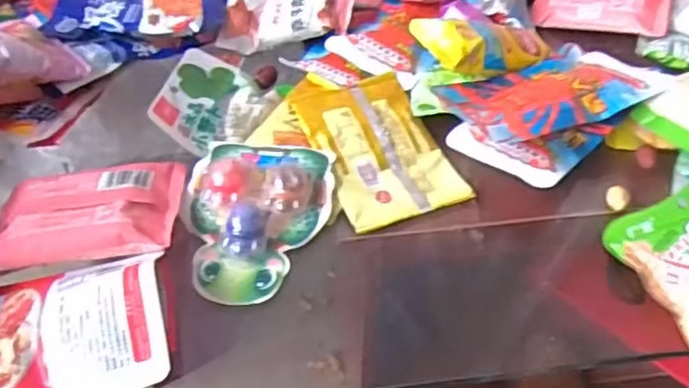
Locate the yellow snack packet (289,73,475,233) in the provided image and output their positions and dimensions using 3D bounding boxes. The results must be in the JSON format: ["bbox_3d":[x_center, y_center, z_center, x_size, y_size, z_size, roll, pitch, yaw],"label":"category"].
[{"bbox_3d":[0.026,-0.045,0.560,0.100,0.026,0.158,-17,48,-16],"label":"yellow snack packet"}]

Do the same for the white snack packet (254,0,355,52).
[{"bbox_3d":[-0.038,-0.180,0.659,0.100,0.031,0.064,-4,63,3],"label":"white snack packet"}]

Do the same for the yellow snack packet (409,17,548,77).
[{"bbox_3d":[0.130,-0.132,0.597,0.128,0.040,0.059,1,43,-22],"label":"yellow snack packet"}]

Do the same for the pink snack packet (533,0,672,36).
[{"bbox_3d":[0.273,-0.206,0.693,0.129,0.022,0.087,14,71,23],"label":"pink snack packet"}]

